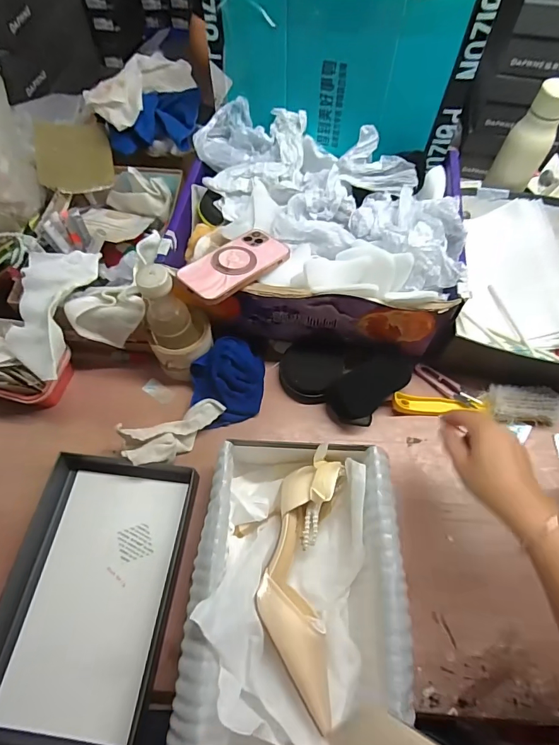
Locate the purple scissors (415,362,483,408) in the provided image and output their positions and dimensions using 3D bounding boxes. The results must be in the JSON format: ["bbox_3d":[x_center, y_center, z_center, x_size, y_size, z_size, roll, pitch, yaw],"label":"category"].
[{"bbox_3d":[0.247,0.019,0.611,0.102,0.011,0.022,41,70,19],"label":"purple scissors"}]

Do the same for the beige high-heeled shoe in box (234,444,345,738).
[{"bbox_3d":[0.005,0.217,0.457,0.118,0.064,0.260,6,63,4],"label":"beige high-heeled shoe in box"}]

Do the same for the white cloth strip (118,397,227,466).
[{"bbox_3d":[-0.139,0.083,0.563,0.140,0.056,0.060,-28,66,-13],"label":"white cloth strip"}]

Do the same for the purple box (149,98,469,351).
[{"bbox_3d":[0.053,-0.205,0.614,0.380,0.161,0.321,6,63,4],"label":"purple box"}]

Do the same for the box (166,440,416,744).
[{"bbox_3d":[0.020,0.227,0.458,0.218,0.100,0.303,2,63,2],"label":"box"}]

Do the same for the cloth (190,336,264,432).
[{"bbox_3d":[-0.072,0.014,0.589,0.103,0.061,0.105,-11,63,-5],"label":"cloth"}]

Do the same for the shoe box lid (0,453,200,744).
[{"bbox_3d":[-0.218,0.257,0.487,0.184,0.038,0.311,7,63,4],"label":"shoe box lid"}]

